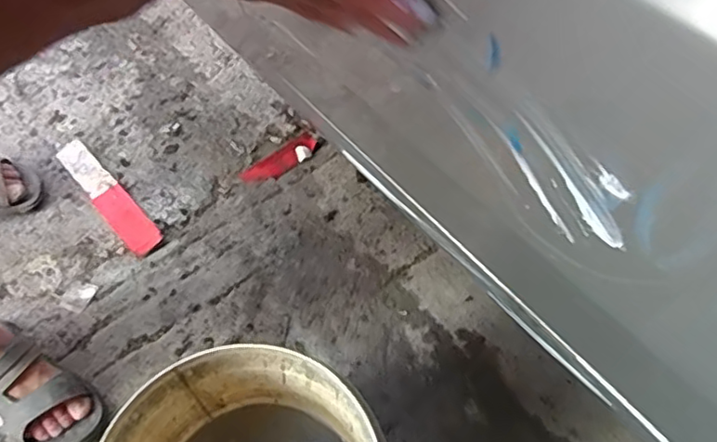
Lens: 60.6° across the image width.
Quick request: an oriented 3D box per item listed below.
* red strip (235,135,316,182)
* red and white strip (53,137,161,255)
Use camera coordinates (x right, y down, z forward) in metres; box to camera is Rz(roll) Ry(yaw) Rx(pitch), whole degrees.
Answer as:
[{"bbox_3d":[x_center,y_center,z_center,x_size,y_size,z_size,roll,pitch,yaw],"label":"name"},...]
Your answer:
[{"bbox_3d":[-0.135,-0.103,1.061,0.142,0.013,0.046,-34,62,-21],"label":"red strip"},{"bbox_3d":[-0.423,-0.047,1.022,0.053,0.009,0.286,-38,64,-22],"label":"red and white strip"}]

